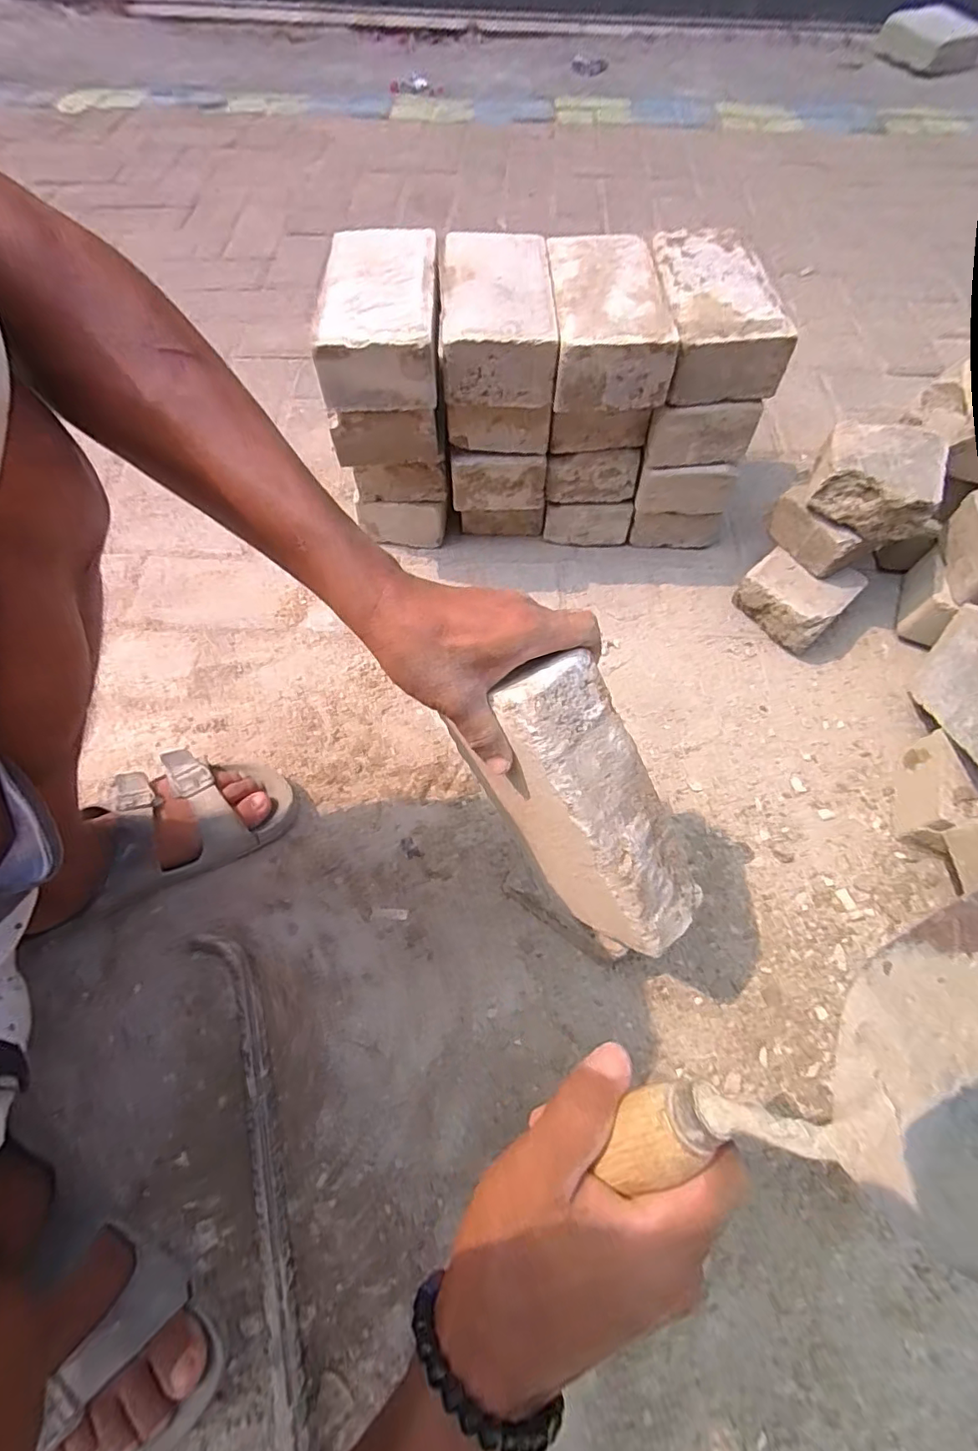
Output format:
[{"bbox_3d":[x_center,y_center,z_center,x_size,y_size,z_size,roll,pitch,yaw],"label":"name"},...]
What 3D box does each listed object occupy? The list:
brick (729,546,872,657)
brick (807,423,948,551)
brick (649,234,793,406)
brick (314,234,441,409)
[{"bbox_3d":[0.355,-0.149,0.648,0.105,0.074,0.091,42,68,18],"label":"brick"},{"bbox_3d":[0.395,-0.252,0.560,0.112,0.064,0.094,24,64,11],"label":"brick"},{"bbox_3d":[0.219,-0.414,0.552,0.106,0.068,0.183,-3,62,-3],"label":"brick"},{"bbox_3d":[-0.102,-0.398,0.534,0.108,0.068,0.191,0,62,-2],"label":"brick"}]

